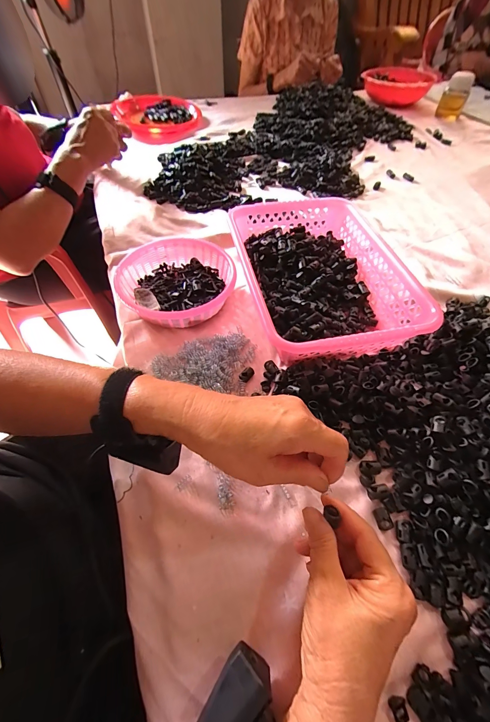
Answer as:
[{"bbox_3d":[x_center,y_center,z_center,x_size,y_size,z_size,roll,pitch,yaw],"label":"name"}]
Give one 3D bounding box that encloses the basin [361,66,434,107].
[{"bbox_3d":[0.529,-0.967,1.038,0.223,0.056,0.262,17,57,10],"label":"basin"}]

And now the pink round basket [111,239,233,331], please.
[{"bbox_3d":[-0.100,-0.115,0.445,0.160,0.049,0.163,1,56,-1],"label":"pink round basket"}]

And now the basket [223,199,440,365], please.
[{"bbox_3d":[0.107,-0.125,0.442,0.204,0.076,0.301,-10,56,-8],"label":"basket"}]

